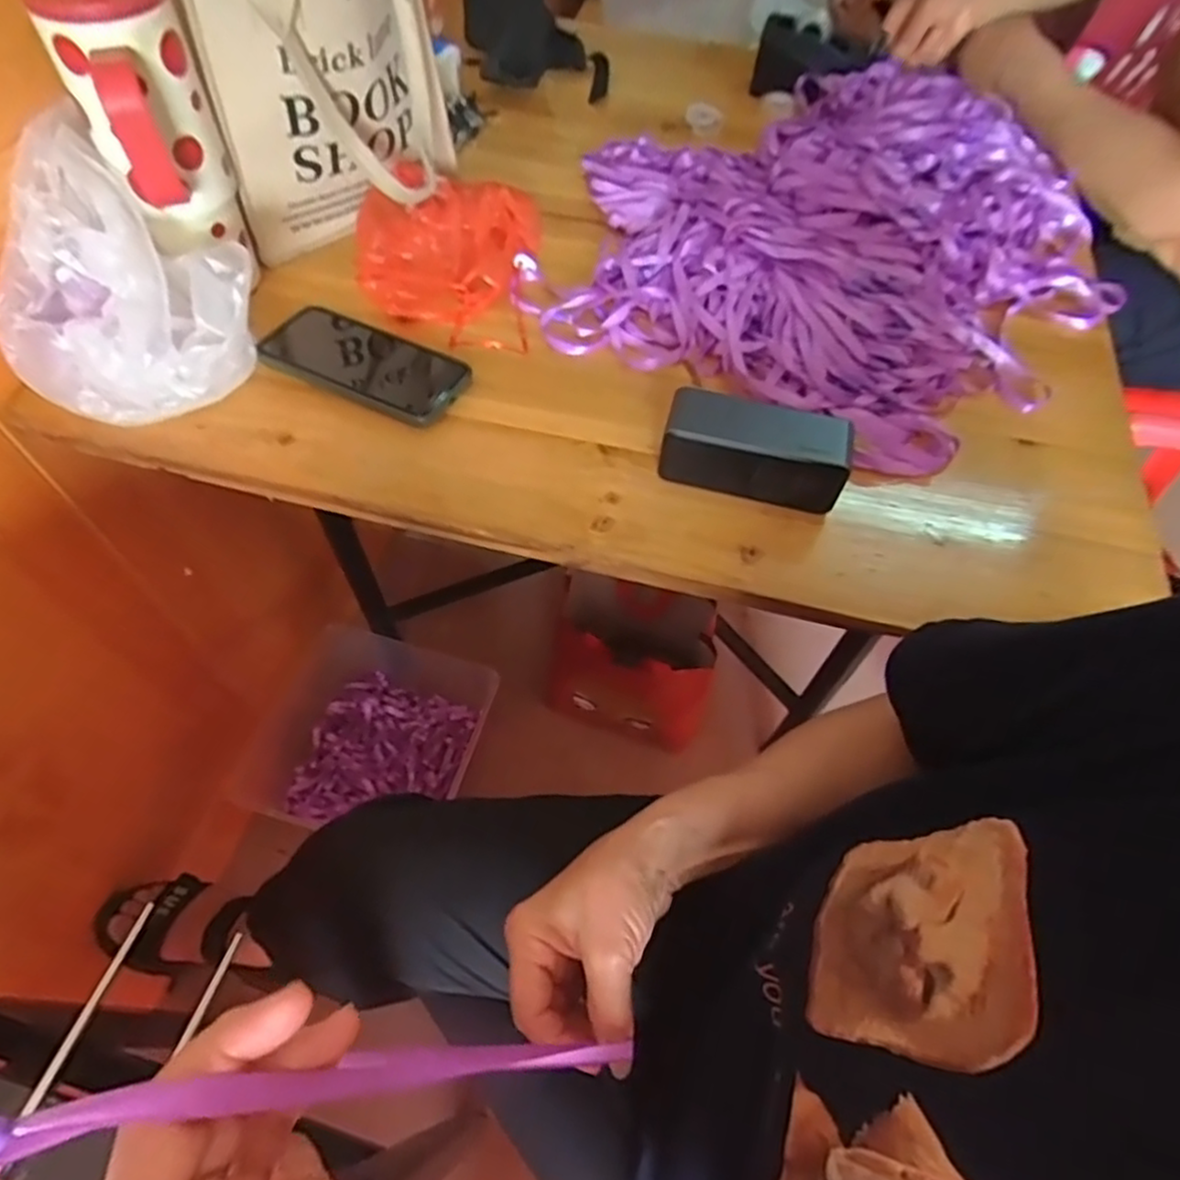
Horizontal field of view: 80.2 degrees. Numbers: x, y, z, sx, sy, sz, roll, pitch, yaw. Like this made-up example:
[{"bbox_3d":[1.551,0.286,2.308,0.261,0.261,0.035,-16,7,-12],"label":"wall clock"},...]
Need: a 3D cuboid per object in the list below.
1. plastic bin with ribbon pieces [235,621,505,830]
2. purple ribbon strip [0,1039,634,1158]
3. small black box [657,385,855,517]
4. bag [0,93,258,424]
[{"bbox_3d":[-0.342,0.232,1.090,0.303,0.124,0.302,17,59,8],"label":"plastic bin with ribbon pieces"},{"bbox_3d":[-0.075,0.175,0.253,0.017,0.246,0.012,-26,53,25],"label":"purple ribbon strip"},{"bbox_3d":[0.117,-0.099,0.506,0.126,0.060,0.047,14,58,6],"label":"small black box"},{"bbox_3d":[-0.348,-0.218,0.513,0.225,0.115,0.151,29,61,15],"label":"bag"}]

